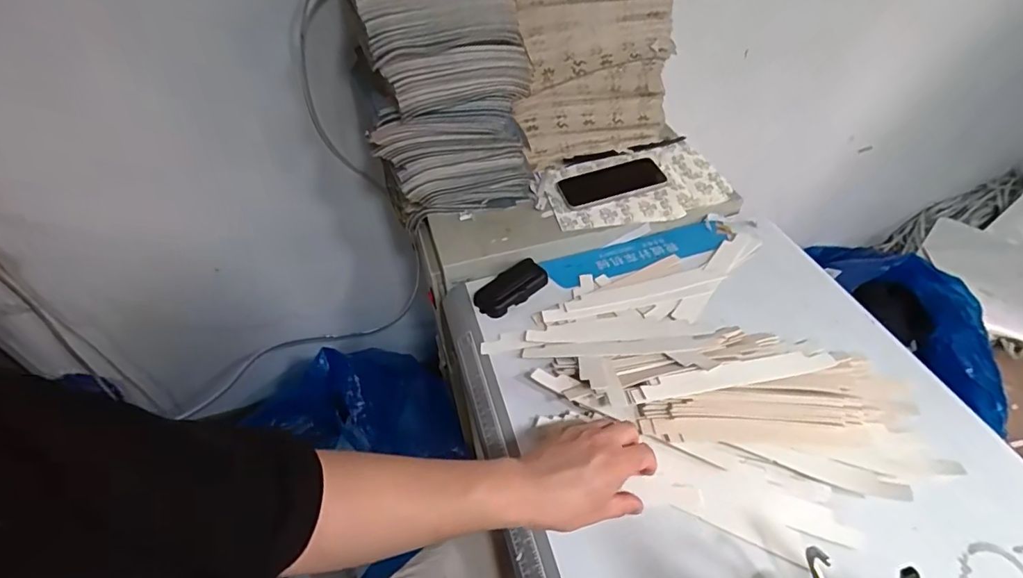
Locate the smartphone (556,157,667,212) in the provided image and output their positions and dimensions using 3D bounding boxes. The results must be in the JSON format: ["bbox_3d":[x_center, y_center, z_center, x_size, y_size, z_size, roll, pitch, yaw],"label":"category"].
[{"bbox_3d":[0.161,-0.171,0.825,0.165,0.014,0.090,-15,47,-10],"label":"smartphone"}]

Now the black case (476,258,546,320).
[{"bbox_3d":[-0.001,-0.002,0.729,0.110,0.023,0.055,-36,53,-26],"label":"black case"}]

